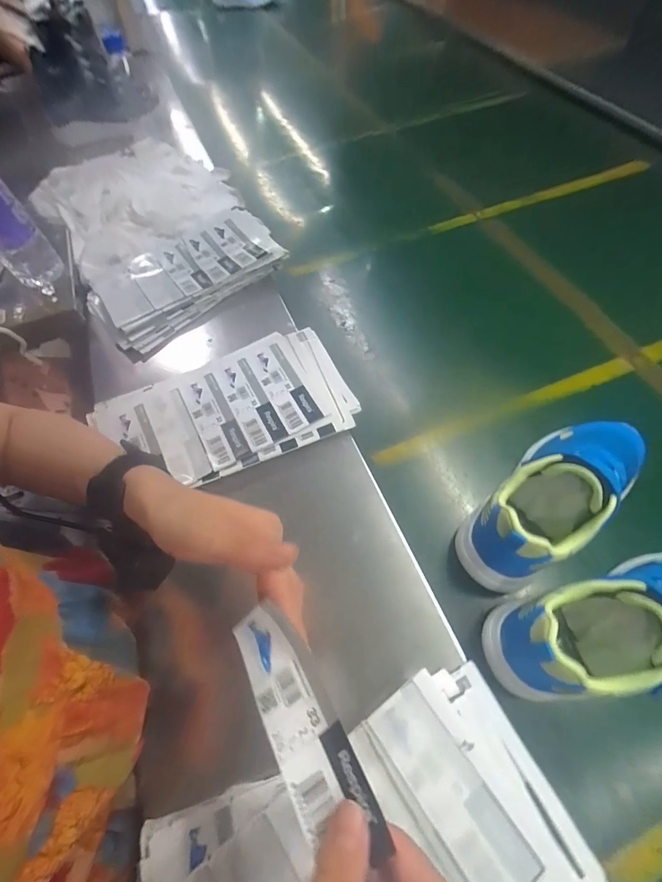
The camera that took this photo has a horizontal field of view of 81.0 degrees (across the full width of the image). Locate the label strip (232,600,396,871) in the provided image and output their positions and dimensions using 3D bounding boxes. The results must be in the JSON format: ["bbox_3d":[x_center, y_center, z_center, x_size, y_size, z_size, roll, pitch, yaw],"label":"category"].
[{"bbox_3d":[-0.016,0.143,0.200,0.037,0.014,0.119,-31,55,-14],"label":"label strip"}]

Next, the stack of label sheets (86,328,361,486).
[{"bbox_3d":[-0.115,-0.033,0.439,0.268,0.010,0.158,-25,62,-11],"label":"stack of label sheets"}]

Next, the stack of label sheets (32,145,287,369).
[{"bbox_3d":[-0.269,-0.345,0.605,0.297,0.045,0.436,-32,63,-14],"label":"stack of label sheets"}]

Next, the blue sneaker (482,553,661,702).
[{"bbox_3d":[0.235,0.145,0.297,0.209,0.086,0.077,-12,60,-3],"label":"blue sneaker"}]

